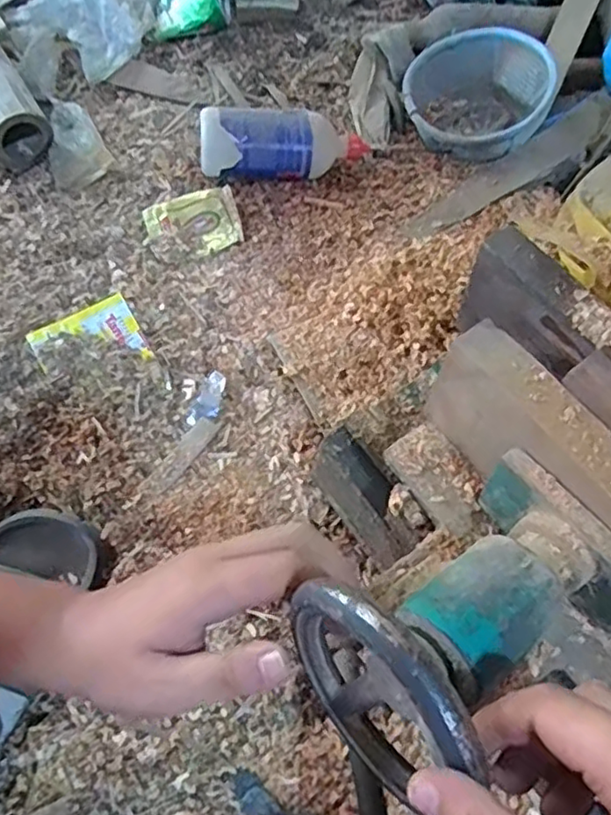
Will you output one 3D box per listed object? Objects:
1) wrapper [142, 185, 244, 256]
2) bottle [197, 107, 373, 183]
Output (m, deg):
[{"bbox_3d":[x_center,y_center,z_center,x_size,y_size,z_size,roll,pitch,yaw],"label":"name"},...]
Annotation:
[{"bbox_3d":[-0.123,-0.202,0.703,0.099,0.021,0.076,-16,61,-7],"label":"wrapper"},{"bbox_3d":[-0.020,-0.295,0.725,0.192,0.067,0.060,-4,60,-15],"label":"bottle"}]

